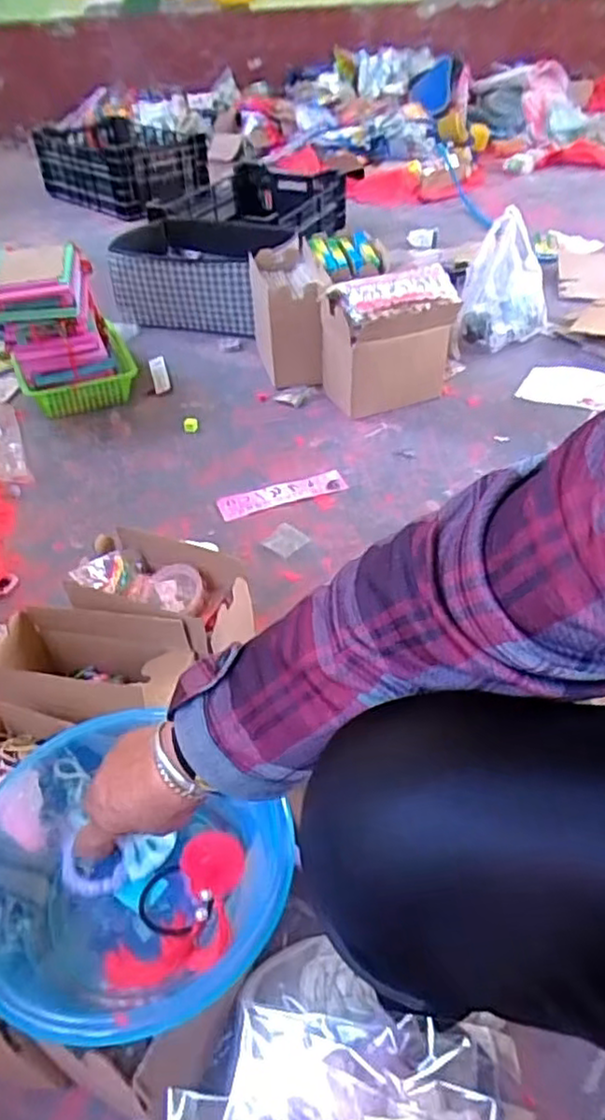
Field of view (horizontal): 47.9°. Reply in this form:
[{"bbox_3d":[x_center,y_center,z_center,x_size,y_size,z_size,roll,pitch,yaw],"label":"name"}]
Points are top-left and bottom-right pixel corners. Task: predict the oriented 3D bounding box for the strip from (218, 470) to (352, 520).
[{"bbox_3d":[-0.036,-0.119,1.221,0.234,0.010,0.063,-16,43,-16],"label":"strip"}]

